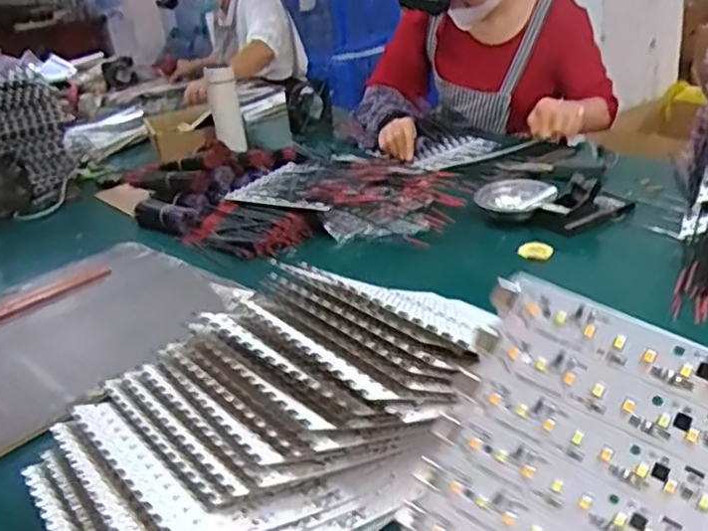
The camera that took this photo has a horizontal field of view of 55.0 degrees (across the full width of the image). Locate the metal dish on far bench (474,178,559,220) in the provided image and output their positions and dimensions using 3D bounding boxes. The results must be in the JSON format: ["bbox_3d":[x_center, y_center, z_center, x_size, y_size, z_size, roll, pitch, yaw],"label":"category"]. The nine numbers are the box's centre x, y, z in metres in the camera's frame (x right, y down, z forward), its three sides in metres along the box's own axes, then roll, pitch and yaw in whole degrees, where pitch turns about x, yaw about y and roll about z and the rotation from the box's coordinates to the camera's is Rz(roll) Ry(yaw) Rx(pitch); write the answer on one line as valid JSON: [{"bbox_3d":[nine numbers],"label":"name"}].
[{"bbox_3d":[0.279,-0.114,1.165,0.128,0.032,0.138,1,27,18],"label":"metal dish on far bench"}]

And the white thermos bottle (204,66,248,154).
[{"bbox_3d":[-0.288,-0.350,1.527,0.065,0.183,0.061,-10,26,-4],"label":"white thermos bottle"}]

